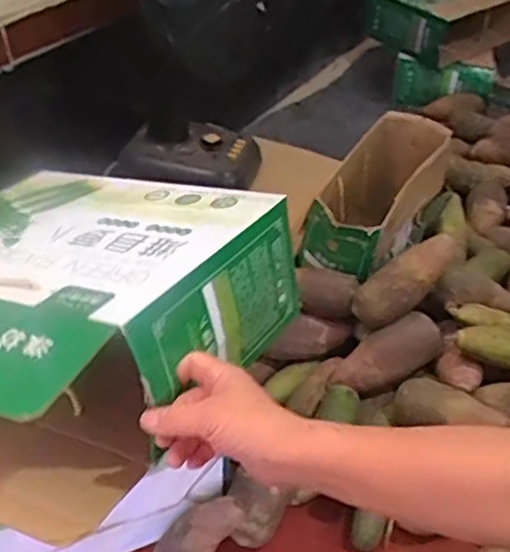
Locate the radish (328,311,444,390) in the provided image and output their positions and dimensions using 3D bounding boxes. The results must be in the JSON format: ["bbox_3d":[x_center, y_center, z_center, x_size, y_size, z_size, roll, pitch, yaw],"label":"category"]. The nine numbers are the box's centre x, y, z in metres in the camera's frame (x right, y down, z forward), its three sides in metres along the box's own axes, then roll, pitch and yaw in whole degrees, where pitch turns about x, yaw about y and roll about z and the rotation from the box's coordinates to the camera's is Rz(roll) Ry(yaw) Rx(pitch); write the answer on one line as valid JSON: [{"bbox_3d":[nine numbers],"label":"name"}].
[{"bbox_3d":[0.191,0.115,0.981,0.169,0.061,0.058,-28,45,-9],"label":"radish"}]

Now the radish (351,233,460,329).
[{"bbox_3d":[0.218,0.005,0.986,0.175,0.064,0.059,-40,45,5],"label":"radish"}]

